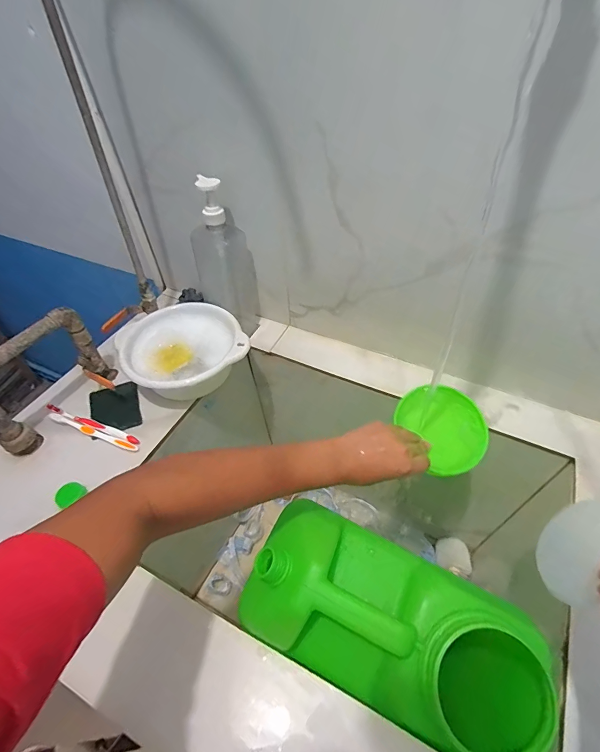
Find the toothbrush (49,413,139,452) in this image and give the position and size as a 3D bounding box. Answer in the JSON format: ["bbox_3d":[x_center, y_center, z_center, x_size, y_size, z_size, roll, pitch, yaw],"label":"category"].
[{"bbox_3d":[-0.341,0.091,0.629,0.170,0.013,0.012,15,52,16],"label":"toothbrush"}]

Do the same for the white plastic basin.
[{"bbox_3d":[-0.204,-0.035,0.686,0.188,0.078,0.191,-2,49,2],"label":"white plastic basin"}]

